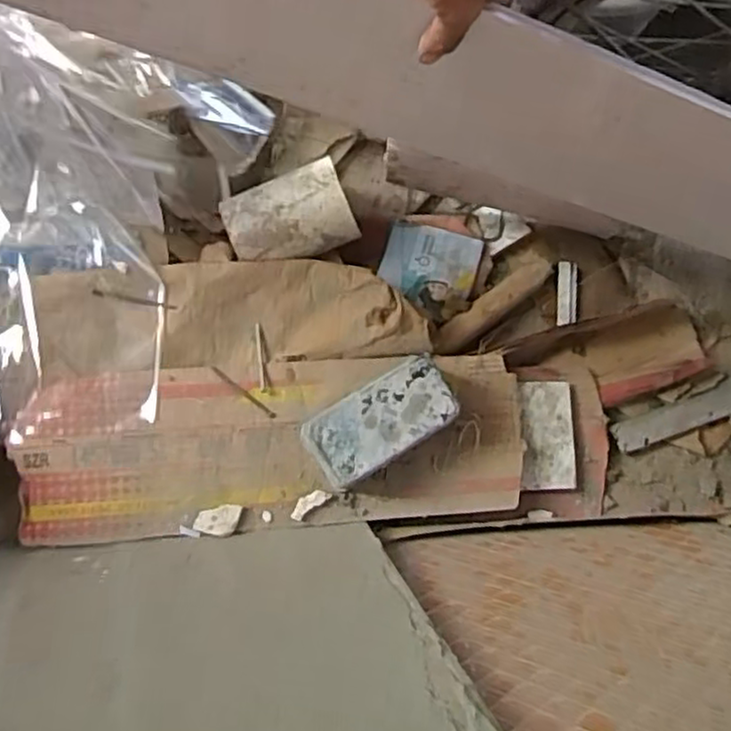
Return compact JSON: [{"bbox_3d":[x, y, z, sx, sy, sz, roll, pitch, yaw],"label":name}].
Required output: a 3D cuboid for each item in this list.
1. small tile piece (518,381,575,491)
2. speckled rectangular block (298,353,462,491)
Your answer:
[{"bbox_3d":[0.184,0.071,0.727,0.056,0.013,0.110,0,83,-10],"label":"small tile piece"},{"bbox_3d":[0.013,0.053,0.660,0.135,0.061,0.067,-31,80,-6],"label":"speckled rectangular block"}]

